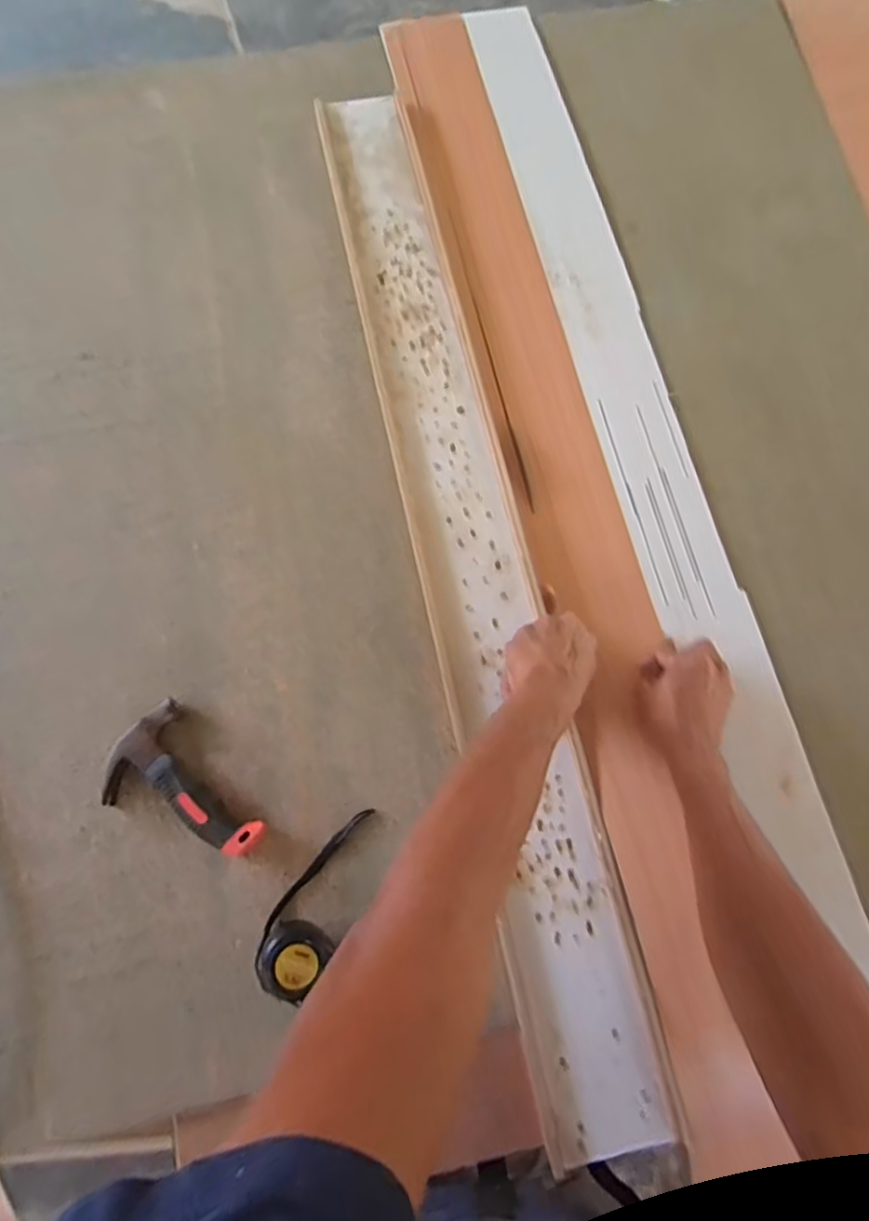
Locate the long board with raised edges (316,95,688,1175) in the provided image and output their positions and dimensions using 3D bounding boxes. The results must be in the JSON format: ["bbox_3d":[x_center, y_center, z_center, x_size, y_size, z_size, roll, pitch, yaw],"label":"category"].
[{"bbox_3d":[0.030,-0.100,0.699,0.123,0.020,1.123,-12,73,-5],"label":"long board with raised edges"}]

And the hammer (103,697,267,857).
[{"bbox_3d":[-0.239,0.175,0.622,0.097,0.032,0.157,-39,79,-11],"label":"hammer"}]

